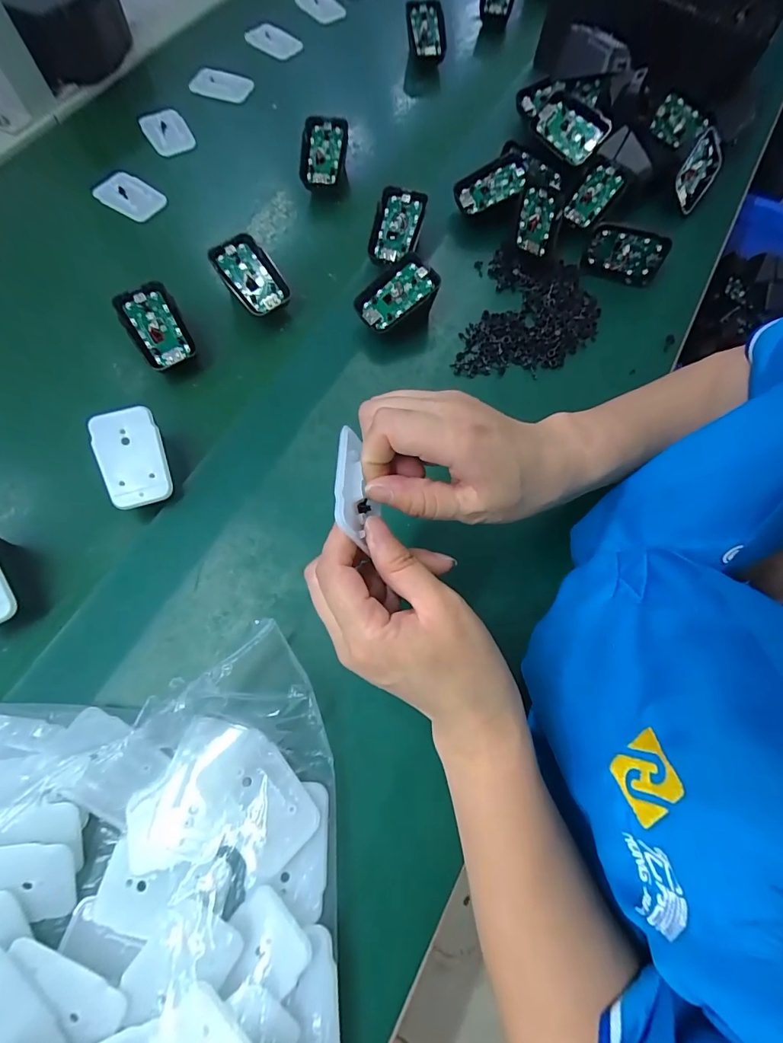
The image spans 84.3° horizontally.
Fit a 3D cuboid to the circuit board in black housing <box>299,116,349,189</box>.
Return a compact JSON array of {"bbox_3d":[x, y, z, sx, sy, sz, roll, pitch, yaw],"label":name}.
[{"bbox_3d":[-0.069,-0.369,0.432,0.044,0.010,0.068,4,92,-1],"label":"circuit board in black housing"}]

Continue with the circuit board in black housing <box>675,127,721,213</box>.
[{"bbox_3d":[0.319,-0.366,0.447,0.043,0.007,0.082,36,87,-31],"label":"circuit board in black housing"}]

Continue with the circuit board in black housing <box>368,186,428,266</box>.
[{"bbox_3d":[0.005,-0.264,0.390,0.041,0.015,0.070,13,89,1],"label":"circuit board in black housing"}]

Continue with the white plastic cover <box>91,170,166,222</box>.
[{"bbox_3d":[-0.264,-0.330,0.439,0.060,0.011,0.041,32,75,0],"label":"white plastic cover"}]

